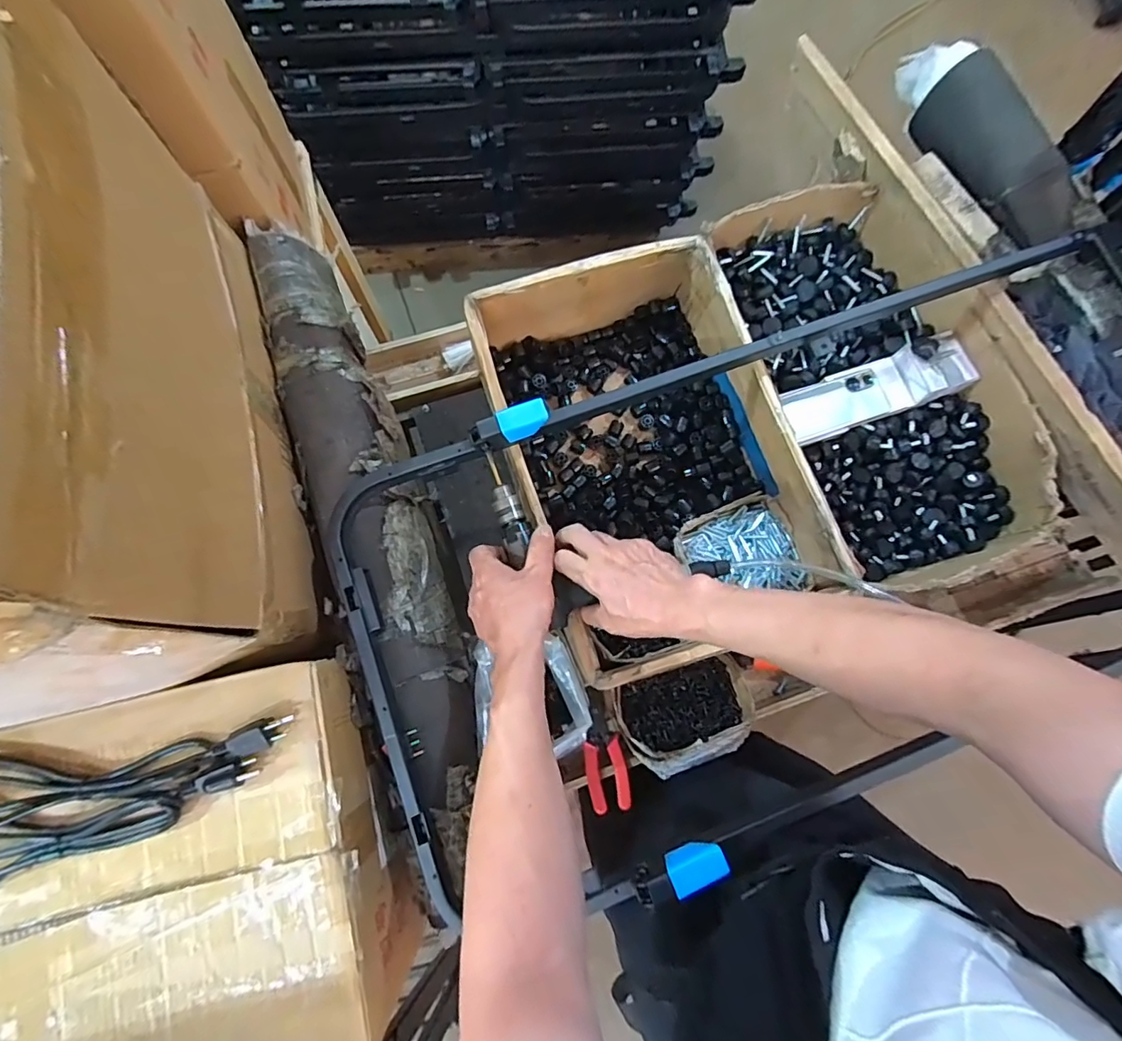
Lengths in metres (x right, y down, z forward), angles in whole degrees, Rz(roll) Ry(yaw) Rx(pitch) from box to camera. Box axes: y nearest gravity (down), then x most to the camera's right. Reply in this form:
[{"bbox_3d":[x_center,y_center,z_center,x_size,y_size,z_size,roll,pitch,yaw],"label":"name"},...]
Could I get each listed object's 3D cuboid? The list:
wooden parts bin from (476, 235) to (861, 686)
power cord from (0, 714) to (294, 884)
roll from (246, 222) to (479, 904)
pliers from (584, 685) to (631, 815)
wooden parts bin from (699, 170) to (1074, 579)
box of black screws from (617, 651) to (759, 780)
[{"bbox_3d":[0.111,-0.097,0.743,0.348,0.166,0.487,-18,79,-5],"label":"wooden parts bin"},{"bbox_3d":[-0.464,0.264,0.466,0.438,0.026,0.133,-13,78,-4],"label":"power cord"},{"bbox_3d":[-0.226,-0.024,0.649,0.126,0.104,0.770,-22,79,-6],"label":"roll"},{"bbox_3d":[0.059,0.318,0.757,0.053,0.015,0.162,-7,60,-3],"label":"pliers"},{"bbox_3d":[0.445,-0.209,0.779,0.320,0.123,0.589,-20,79,-6],"label":"wooden parts bin"},{"bbox_3d":[0.169,0.264,0.726,0.175,0.073,0.138,-15,75,-9],"label":"box of black screws"}]

